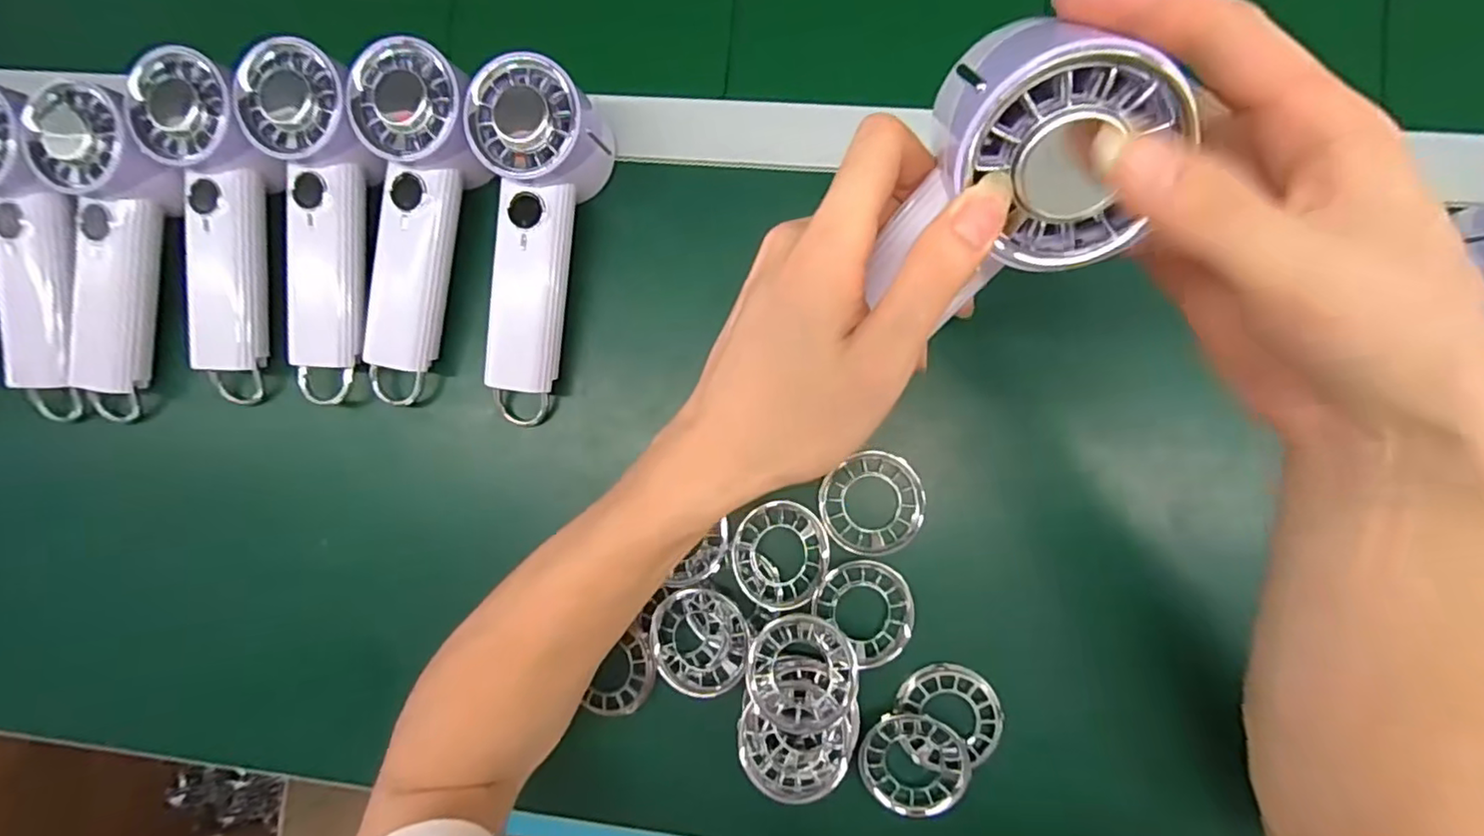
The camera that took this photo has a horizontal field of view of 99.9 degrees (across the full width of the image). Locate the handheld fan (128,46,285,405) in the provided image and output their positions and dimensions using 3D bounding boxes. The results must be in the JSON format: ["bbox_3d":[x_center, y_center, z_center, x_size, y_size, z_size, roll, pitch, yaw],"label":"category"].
[{"bbox_3d":[-0.310,-0.108,0.375,0.062,0.034,0.192,5,106,6],"label":"handheld fan"}]

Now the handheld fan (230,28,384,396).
[{"bbox_3d":[-0.244,-0.107,0.366,0.062,0.035,0.193,5,105,6],"label":"handheld fan"}]

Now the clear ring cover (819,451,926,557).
[{"bbox_3d":[0.075,0.050,0.355,0.057,0.006,0.054,-34,84,2],"label":"clear ring cover"}]

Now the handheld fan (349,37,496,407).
[{"bbox_3d":[-0.190,-0.106,0.367,0.064,0.046,0.200,13,106,6],"label":"handheld fan"}]

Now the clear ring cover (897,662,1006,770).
[{"bbox_3d":[0.115,0.164,0.345,0.054,0.008,0.053,-7,86,5],"label":"clear ring cover"}]

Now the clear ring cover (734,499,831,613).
[{"bbox_3d":[0.021,0.076,0.349,0.056,0.010,0.058,-4,84,-18],"label":"clear ring cover"}]

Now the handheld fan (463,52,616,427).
[{"bbox_3d":[-0.119,-0.096,0.367,0.063,0.064,0.196,9,103,6],"label":"handheld fan"}]

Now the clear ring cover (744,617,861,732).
[{"bbox_3d":[0.031,0.136,0.334,0.057,0.012,0.056,-3,66,-5],"label":"clear ring cover"}]

